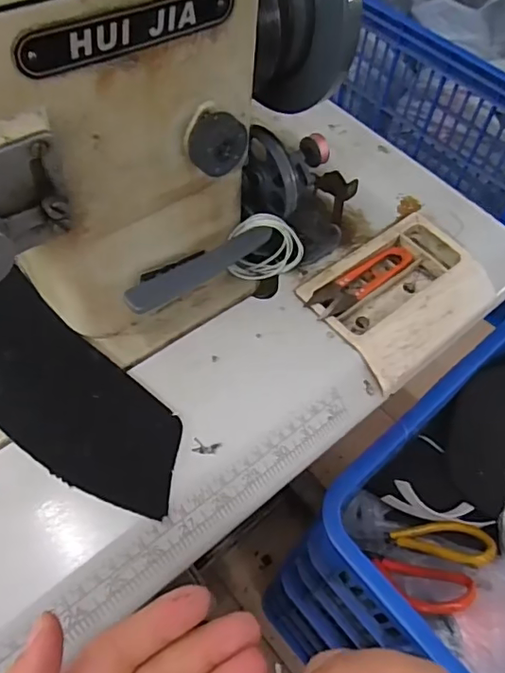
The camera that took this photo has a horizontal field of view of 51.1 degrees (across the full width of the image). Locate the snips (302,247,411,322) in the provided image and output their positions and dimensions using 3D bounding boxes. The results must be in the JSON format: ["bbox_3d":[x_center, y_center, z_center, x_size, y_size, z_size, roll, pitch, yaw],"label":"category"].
[{"bbox_3d":[0.089,-0.045,0.426,0.113,0.013,0.024,-33,66,-23],"label":"snips"}]

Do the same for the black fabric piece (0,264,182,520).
[{"bbox_3d":[-0.141,0.025,0.352,0.238,0.007,0.079,39,62,18],"label":"black fabric piece"}]

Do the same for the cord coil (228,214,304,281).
[{"bbox_3d":[0.011,-0.068,0.404,0.055,0.049,0.022,-8,59,-10],"label":"cord coil"}]

